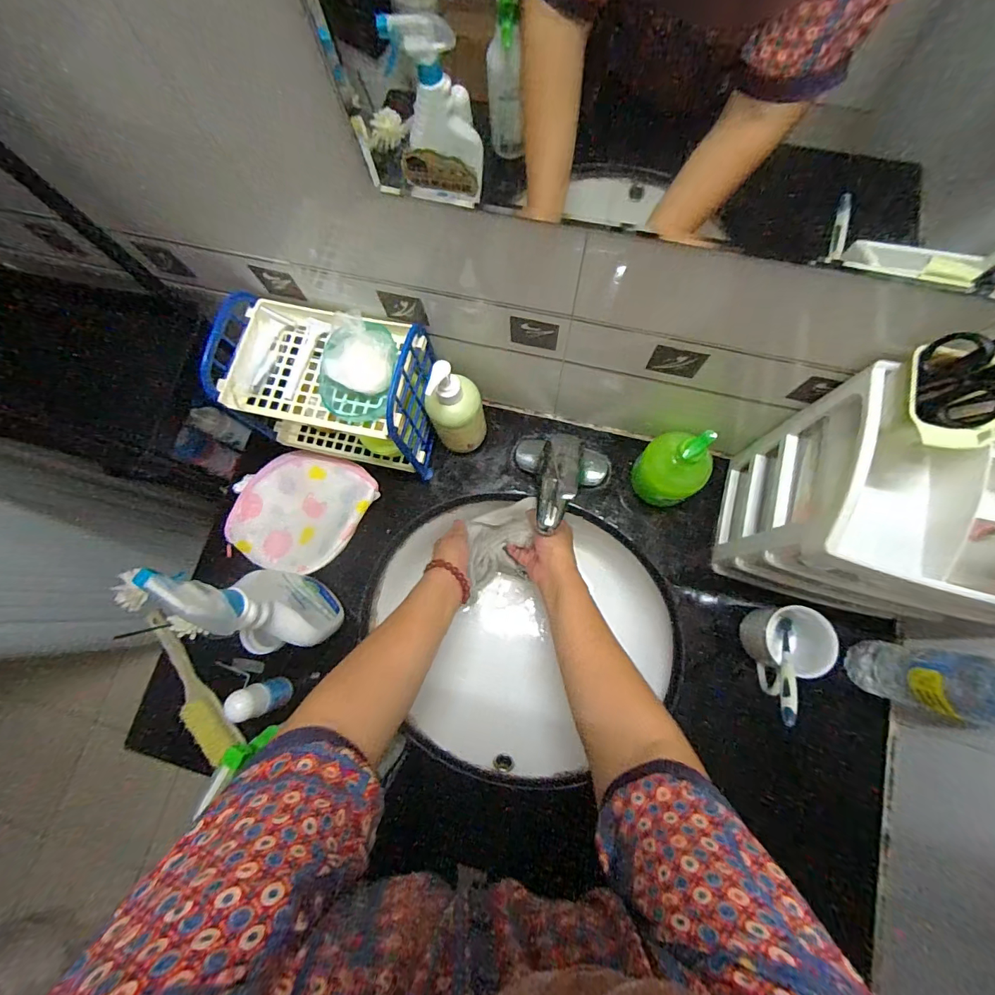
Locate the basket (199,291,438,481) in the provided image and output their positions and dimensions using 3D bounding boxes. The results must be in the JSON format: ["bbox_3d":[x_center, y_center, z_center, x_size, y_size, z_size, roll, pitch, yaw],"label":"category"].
[{"bbox_3d":[-0.203,-0.138,0.572,0.230,0.177,0.137,11,77,6],"label":"basket"}]

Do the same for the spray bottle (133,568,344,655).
[{"bbox_3d":[-0.247,0.118,0.483,0.106,0.249,0.046,40,82,11],"label":"spray bottle"}]

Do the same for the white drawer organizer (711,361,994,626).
[{"bbox_3d":[0.395,0.019,0.478,0.193,0.287,0.178,16,78,7],"label":"white drawer organizer"}]

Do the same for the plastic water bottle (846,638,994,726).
[{"bbox_3d":[0.462,0.191,0.457,0.073,0.199,0.066,7,77,5],"label":"plastic water bottle"}]

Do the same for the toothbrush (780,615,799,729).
[{"bbox_3d":[0.329,0.188,0.498,0.014,0.185,0.017,45,124,10],"label":"toothbrush"}]

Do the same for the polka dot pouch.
[{"bbox_3d":[-0.284,0.020,0.635,0.185,0.032,0.171,18,78,7],"label":"polka dot pouch"}]

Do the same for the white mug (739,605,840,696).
[{"bbox_3d":[0.352,0.184,0.540,0.068,0.089,0.096,0,76,3],"label":"white mug"}]

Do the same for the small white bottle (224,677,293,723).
[{"bbox_3d":[-0.291,0.248,0.546,0.036,0.093,0.037,-1,76,3],"label":"small white bottle"}]

